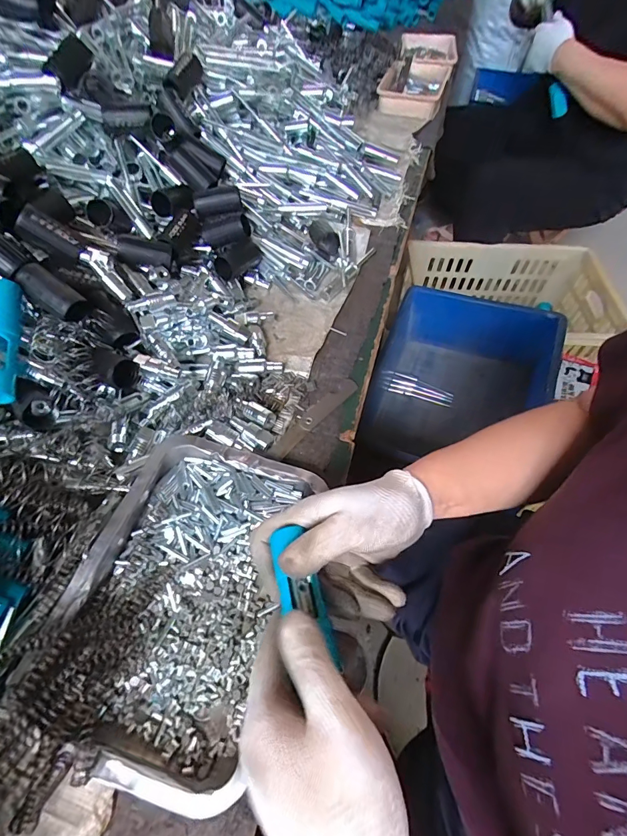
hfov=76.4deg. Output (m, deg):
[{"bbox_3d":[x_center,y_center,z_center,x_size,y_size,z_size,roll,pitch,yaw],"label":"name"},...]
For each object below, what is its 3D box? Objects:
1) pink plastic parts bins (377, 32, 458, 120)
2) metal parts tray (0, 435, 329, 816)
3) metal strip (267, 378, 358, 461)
[{"bbox_3d":[0.261,-0.850,0.971,0.143,0.049,0.412,15,58,8],"label":"pink plastic parts bins"},{"bbox_3d":[-0.101,0.141,0.339,0.182,0.034,0.262,11,58,5],"label":"metal parts tray"},{"bbox_3d":[0.001,-0.003,0.456,0.023,0.004,0.136,39,63,20],"label":"metal strip"}]

